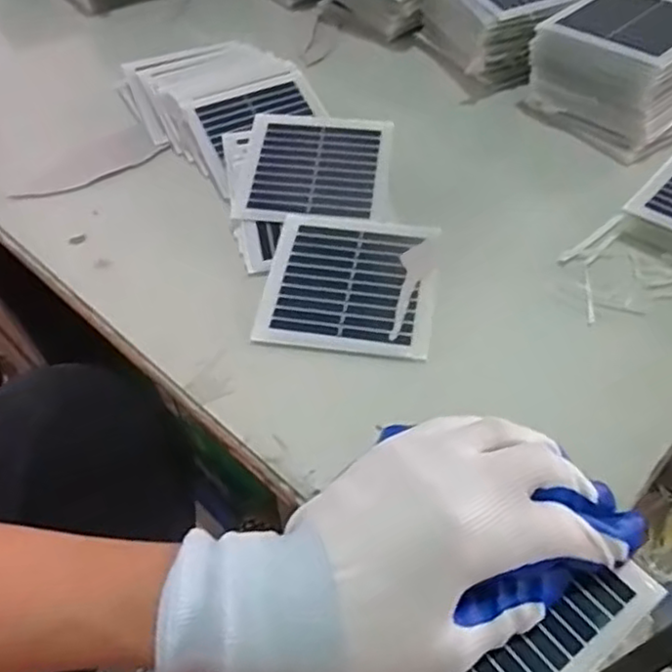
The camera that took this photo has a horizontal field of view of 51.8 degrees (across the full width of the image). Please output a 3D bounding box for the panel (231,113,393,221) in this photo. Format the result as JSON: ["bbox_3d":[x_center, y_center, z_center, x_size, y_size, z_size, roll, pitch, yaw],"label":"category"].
[{"bbox_3d":[-0.014,-0.110,0.458,0.096,0.009,0.095,5,57,5],"label":"panel"}]

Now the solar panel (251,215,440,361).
[{"bbox_3d":[0.009,-0.032,0.396,0.095,0.004,0.095,6,56,8],"label":"solar panel"}]

